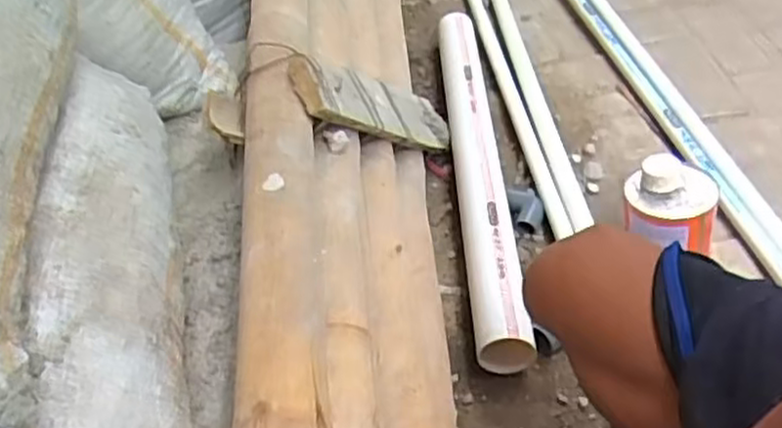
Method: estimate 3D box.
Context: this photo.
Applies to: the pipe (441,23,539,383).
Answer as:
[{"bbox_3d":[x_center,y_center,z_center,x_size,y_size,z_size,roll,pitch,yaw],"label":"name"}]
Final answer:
[{"bbox_3d":[0.113,-0.090,1.016,0.061,0.062,0.698,-5,42,3],"label":"pipe"}]

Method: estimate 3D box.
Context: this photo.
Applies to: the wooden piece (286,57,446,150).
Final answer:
[{"bbox_3d":[-0.011,-0.123,0.888,0.025,0.374,0.076,-22,82,21],"label":"wooden piece"}]

